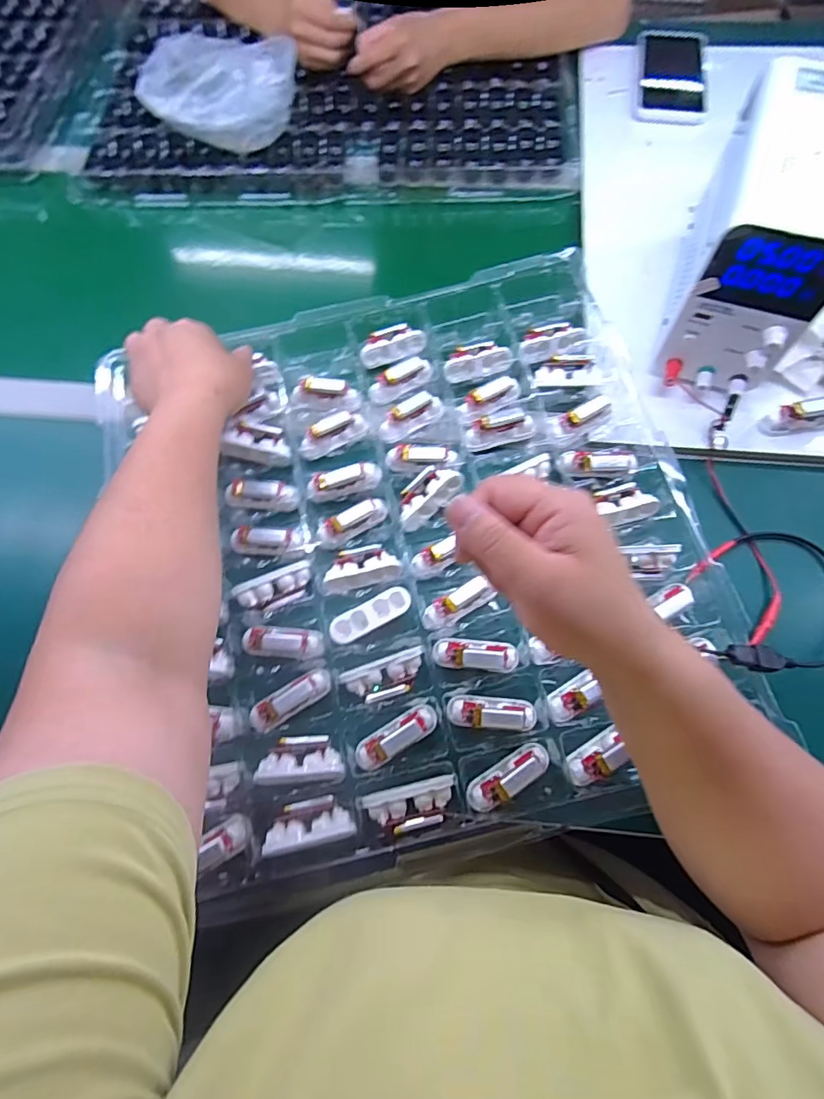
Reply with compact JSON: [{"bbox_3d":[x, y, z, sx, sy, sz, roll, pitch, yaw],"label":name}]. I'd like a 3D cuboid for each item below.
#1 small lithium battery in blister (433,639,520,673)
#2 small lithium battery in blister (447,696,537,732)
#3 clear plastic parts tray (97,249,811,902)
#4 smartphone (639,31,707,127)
[{"bbox_3d":[0.048,0.077,0.388,0.063,0.012,0.023,4,70,2],"label":"small lithium battery in blister"},{"bbox_3d":[0.058,0.115,0.372,0.063,0.013,0.023,4,68,3],"label":"small lithium battery in blister"},{"bbox_3d":[-0.001,-0.014,0.420,0.431,0.041,0.453,-17,71,-6],"label":"clear plastic parts tray"},{"bbox_3d":[0.313,-0.568,0.630,0.078,0.012,0.164,8,69,5],"label":"smartphone"}]

